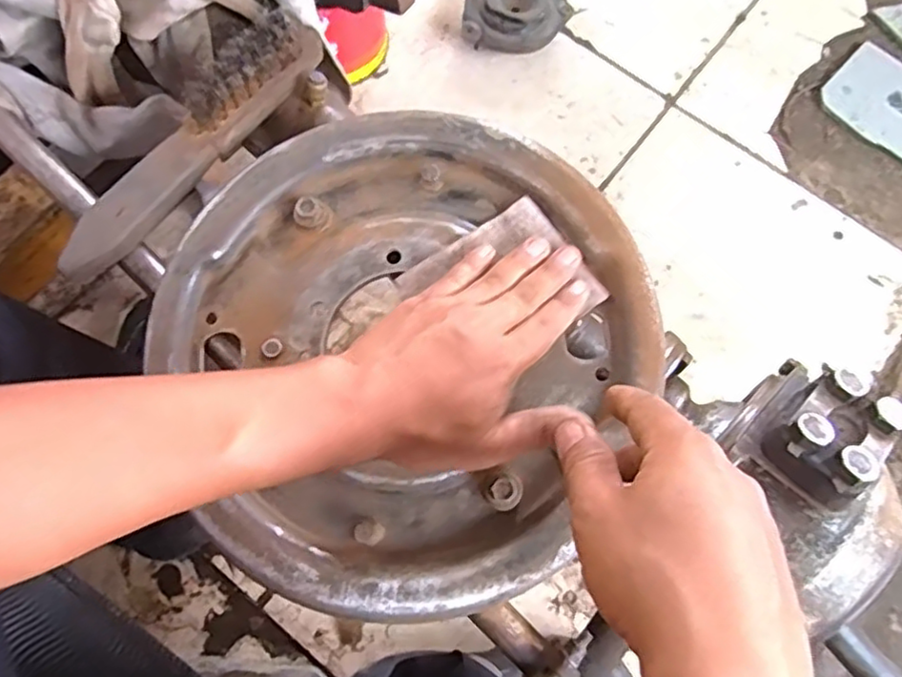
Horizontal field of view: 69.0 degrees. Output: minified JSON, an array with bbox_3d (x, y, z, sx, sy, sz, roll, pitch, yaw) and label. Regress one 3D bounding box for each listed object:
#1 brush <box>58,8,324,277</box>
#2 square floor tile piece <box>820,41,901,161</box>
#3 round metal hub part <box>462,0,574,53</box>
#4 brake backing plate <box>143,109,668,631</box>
[{"bbox_3d":[-0.171,-0.132,0.440,0.032,0.051,0.226,34,75,9],"label":"brush"},{"bbox_3d":[0.596,-0.304,0.871,0.185,0.006,0.131,43,81,10],"label":"square floor tile piece"},{"bbox_3d":[0.085,-0.439,0.888,0.145,0.053,0.126,-29,77,-8],"label":"round metal hub part"},{"bbox_3d":[-0.036,0.004,0.390,0.279,0.026,0.291,0,76,1],"label":"brake backing plate"}]

